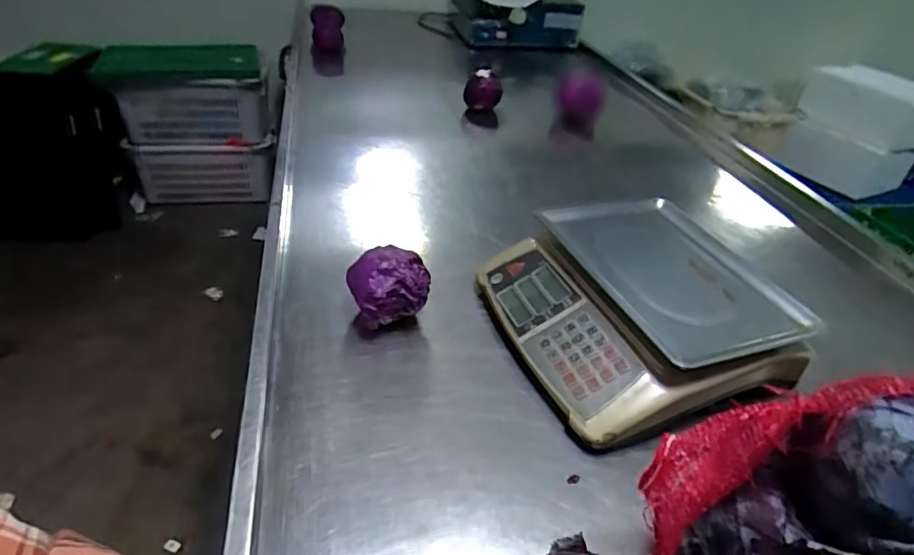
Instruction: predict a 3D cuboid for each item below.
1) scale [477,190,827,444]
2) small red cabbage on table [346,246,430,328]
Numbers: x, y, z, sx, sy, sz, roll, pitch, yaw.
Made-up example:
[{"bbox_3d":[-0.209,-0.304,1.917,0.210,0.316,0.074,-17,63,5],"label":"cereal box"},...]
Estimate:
[{"bbox_3d":[0.258,0.040,0.766,0.375,0.109,0.355,-10,39,-20],"label":"scale"},{"bbox_3d":[-0.093,0.016,0.751,0.101,0.098,0.088,-16,42,-27],"label":"small red cabbage on table"}]

